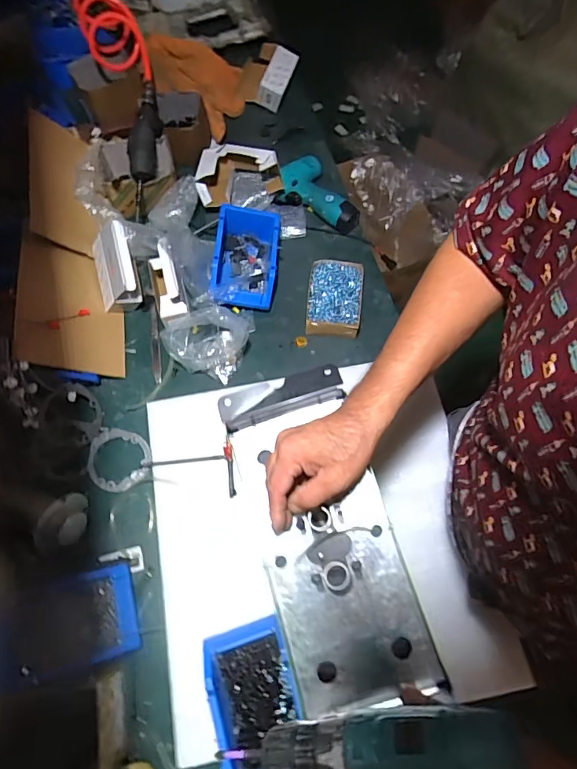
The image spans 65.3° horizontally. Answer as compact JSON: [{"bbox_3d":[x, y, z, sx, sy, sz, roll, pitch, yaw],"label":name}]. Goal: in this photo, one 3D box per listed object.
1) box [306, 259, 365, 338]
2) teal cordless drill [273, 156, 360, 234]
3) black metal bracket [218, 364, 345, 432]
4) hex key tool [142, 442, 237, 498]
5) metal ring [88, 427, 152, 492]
[{"bbox_3d":[0.087,-0.158,0.852,0.097,0.061,0.143,5,69,3],"label":"box"},{"bbox_3d":[0.047,-0.384,0.935,0.130,0.051,0.186,-25,70,-9],"label":"teal cordless drill"},{"bbox_3d":[-0.008,0.018,0.501,0.136,0.044,0.037,-17,70,-6],"label":"black metal bracket"},{"bbox_3d":[-0.162,0.154,0.742,0.151,0.017,0.089,-12,69,-4],"label":"hex key tool"},{"bbox_3d":[-0.288,0.127,0.761,0.110,0.007,0.101,0,69,0],"label":"metal ring"}]

